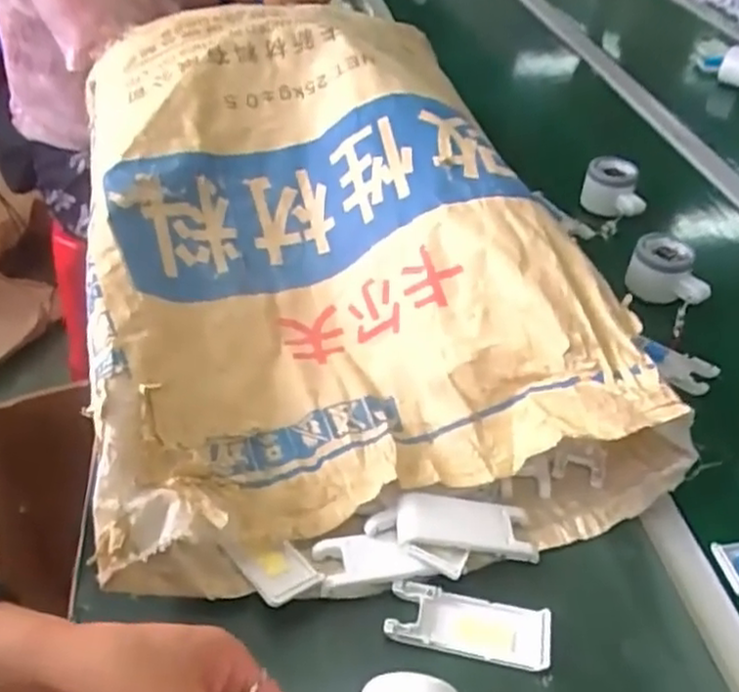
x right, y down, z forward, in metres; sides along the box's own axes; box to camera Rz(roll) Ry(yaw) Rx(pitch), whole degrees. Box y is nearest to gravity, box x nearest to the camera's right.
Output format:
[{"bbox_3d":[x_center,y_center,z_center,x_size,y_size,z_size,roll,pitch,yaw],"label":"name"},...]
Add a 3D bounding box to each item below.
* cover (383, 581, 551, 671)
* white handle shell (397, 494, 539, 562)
[{"bbox_3d":[0.065,0.180,0.453,0.103,0.010,0.040,9,44,8],"label":"cover"},{"bbox_3d":[0.067,0.124,0.484,0.097,0.013,0.039,11,42,-12],"label":"white handle shell"}]

